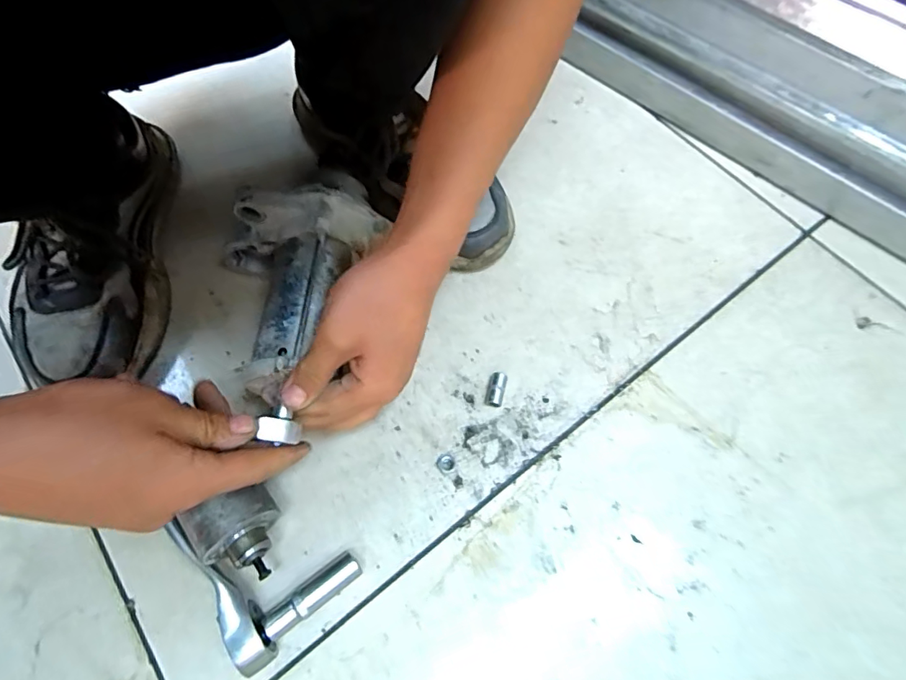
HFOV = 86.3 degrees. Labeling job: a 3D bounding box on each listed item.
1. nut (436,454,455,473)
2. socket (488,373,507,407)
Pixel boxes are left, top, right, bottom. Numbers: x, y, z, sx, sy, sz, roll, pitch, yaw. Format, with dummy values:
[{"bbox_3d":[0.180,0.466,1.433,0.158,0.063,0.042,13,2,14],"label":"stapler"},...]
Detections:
[{"bbox_3d":[-0.005,0.091,0.356,0.013,0.004,0.013,0,65,0],"label":"nut"},{"bbox_3d":[0.034,0.039,0.376,0.011,0.010,0.026,13,66,6],"label":"socket"}]

